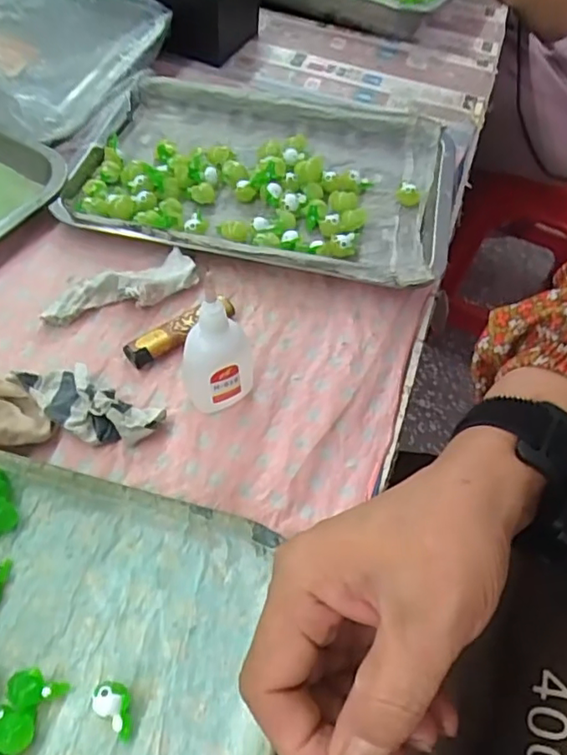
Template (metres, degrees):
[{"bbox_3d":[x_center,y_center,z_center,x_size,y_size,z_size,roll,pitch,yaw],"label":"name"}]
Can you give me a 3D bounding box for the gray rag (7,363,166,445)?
[{"bbox_3d":[-0.123,0.017,0.355,0.093,0.024,0.036,23,57,10],"label":"gray rag"}]

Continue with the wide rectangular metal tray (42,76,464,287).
[{"bbox_3d":[-0.016,-0.167,0.474,0.299,0.033,0.201,12,56,3],"label":"wide rectangular metal tray"}]

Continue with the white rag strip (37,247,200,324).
[{"bbox_3d":[-0.115,-0.063,0.407,0.107,0.023,0.036,-25,62,-20],"label":"white rag strip"}]

